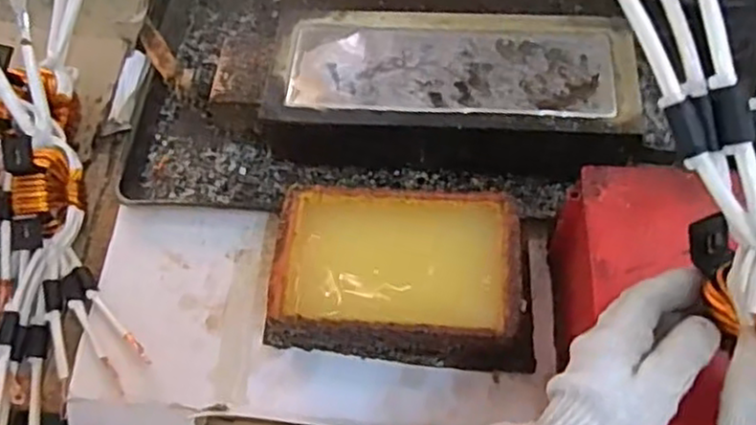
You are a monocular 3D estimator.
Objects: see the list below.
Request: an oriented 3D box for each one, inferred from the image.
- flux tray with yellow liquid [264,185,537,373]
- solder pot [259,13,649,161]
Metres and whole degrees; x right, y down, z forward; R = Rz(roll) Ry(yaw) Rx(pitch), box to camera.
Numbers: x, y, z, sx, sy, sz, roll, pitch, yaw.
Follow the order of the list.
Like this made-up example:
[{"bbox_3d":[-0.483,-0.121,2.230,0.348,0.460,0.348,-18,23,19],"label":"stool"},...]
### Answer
[{"bbox_3d":[0.024,0.052,0.605,0.216,0.067,0.133,3,59,5],"label":"flux tray with yellow liquid"},{"bbox_3d":[0.067,-0.112,0.690,0.334,0.087,0.147,3,59,5],"label":"solder pot"}]

